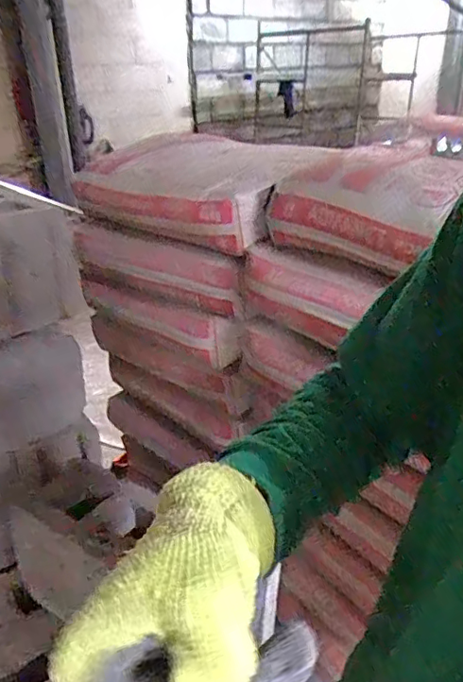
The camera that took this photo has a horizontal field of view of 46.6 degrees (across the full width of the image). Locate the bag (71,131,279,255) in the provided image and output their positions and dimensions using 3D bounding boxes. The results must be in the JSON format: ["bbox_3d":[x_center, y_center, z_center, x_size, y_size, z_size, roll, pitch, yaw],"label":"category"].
[{"bbox_3d":[-0.080,-0.307,1.054,0.471,0.130,0.319,16,32,32],"label":"bag"}]

